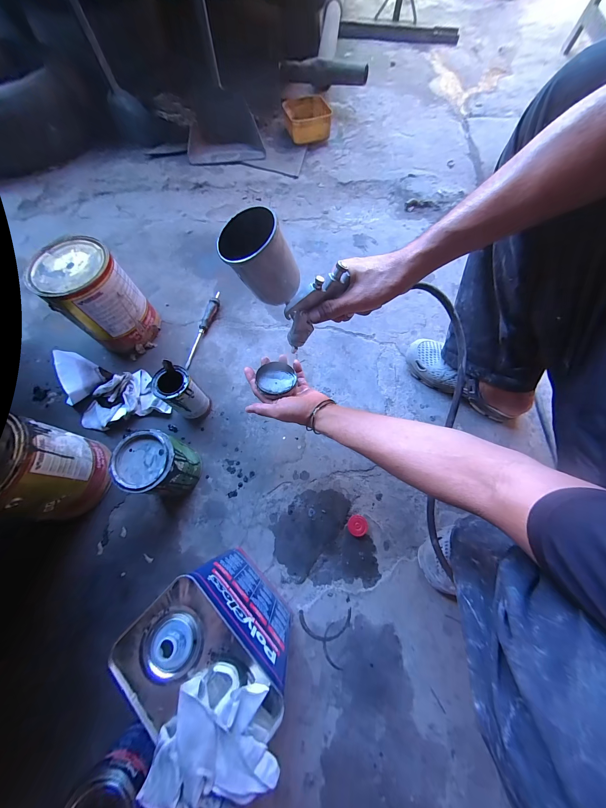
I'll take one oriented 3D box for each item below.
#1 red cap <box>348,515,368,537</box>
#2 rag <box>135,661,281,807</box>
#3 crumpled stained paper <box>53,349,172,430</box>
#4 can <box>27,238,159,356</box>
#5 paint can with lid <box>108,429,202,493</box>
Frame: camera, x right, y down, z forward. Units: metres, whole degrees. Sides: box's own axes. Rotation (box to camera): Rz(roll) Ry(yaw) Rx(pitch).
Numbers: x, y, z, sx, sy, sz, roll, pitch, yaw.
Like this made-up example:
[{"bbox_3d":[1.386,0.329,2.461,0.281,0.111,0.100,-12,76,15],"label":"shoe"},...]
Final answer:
[{"bbox_3d":[0.109,0.243,0.532,0.040,0.014,0.038,-1,71,2],"label":"red cap"},{"bbox_3d":[-0.074,0.303,0.237,0.106,0.050,0.091,18,72,8],"label":"rag"},{"bbox_3d":[-0.436,-0.023,0.617,0.255,0.089,0.161,8,70,4],"label":"crumpled stained paper"},{"bbox_3d":[-0.469,-0.240,0.635,0.177,0.209,0.157,40,75,14],"label":"can"},{"bbox_3d":[-0.271,0.117,0.514,0.104,0.137,0.103,-3,70,-1],"label":"paint can with lid"}]

